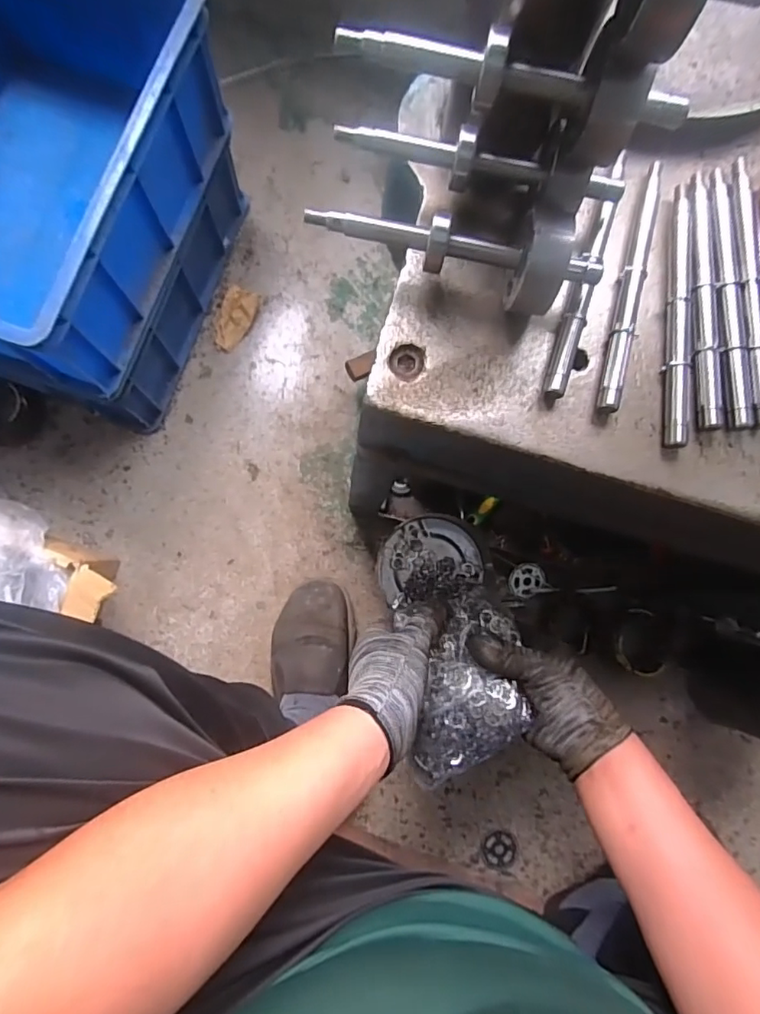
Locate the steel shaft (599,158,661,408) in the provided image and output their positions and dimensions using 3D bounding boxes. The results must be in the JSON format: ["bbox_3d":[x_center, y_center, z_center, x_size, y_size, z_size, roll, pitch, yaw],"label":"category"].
[{"bbox_3d":[0.150,-0.133,0.313,0.012,0.012,0.161,14,81,-2],"label":"steel shaft"}]

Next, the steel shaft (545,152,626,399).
[{"bbox_3d":[0.122,-0.141,0.311,0.014,0.017,0.161,19,81,-2],"label":"steel shaft"}]

